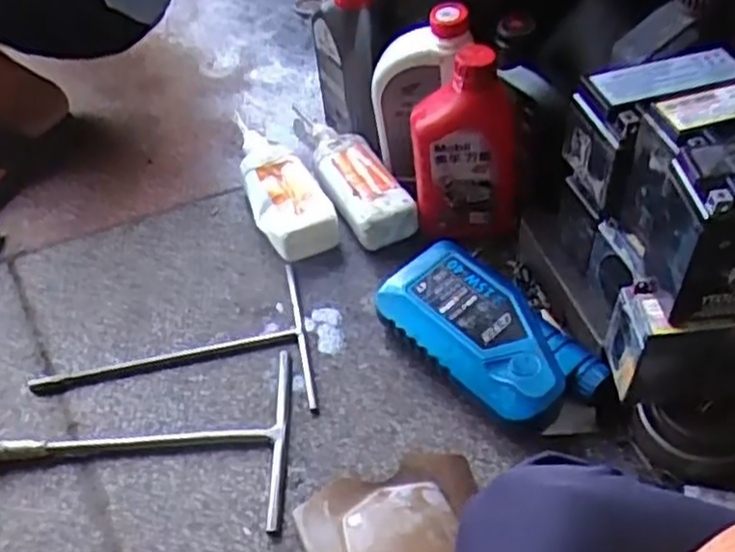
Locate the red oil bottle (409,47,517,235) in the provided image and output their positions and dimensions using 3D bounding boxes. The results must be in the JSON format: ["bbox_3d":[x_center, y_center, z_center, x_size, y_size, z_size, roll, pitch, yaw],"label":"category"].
[{"bbox_3d":[0.109,-0.136,0.827,0.117,0.231,0.056,-3,49,3],"label":"red oil bottle"}]

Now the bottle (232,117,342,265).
[{"bbox_3d":[-0.118,-0.132,0.967,0.088,0.051,0.282,-18,50,-10],"label":"bottle"}]

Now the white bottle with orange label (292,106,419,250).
[{"bbox_3d":[-0.031,-0.138,0.958,0.076,0.058,0.268,-23,51,-14],"label":"white bottle with orange label"}]

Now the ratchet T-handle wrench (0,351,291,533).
[{"bbox_3d":[-0.263,0.162,0.741,0.363,0.032,0.185,-4,49,2],"label":"ratchet T-handle wrench"}]

